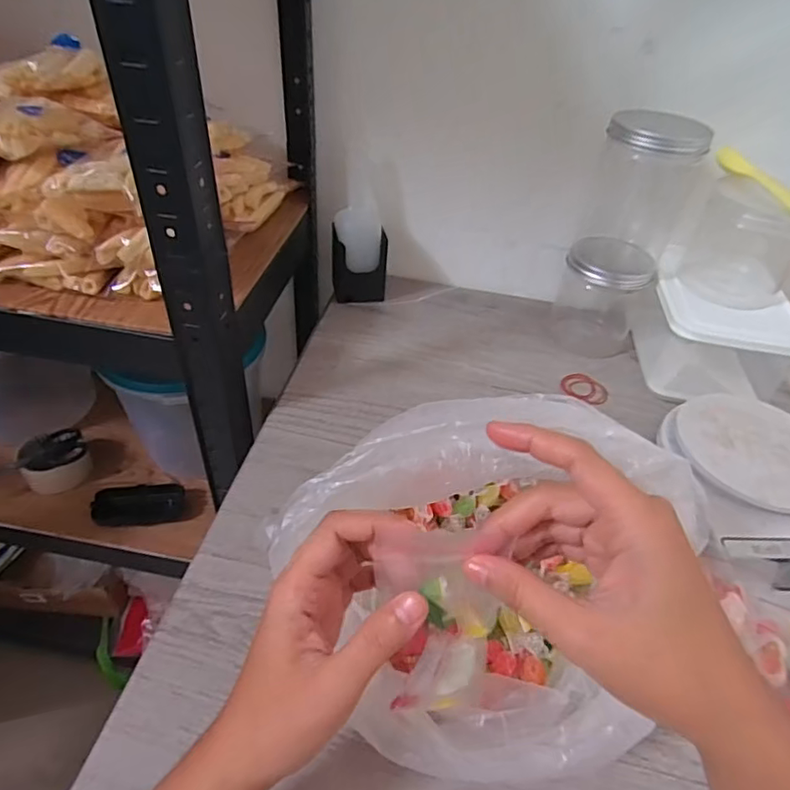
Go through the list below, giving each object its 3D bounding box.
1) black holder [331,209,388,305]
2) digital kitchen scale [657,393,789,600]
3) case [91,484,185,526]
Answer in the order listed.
[{"bbox_3d":[-0.042,-0.163,0.644,0.062,0.098,0.053,-3,42,-7],"label":"black holder"},{"bbox_3d":[0.316,0.076,0.458,0.149,0.030,0.211,3,42,-1],"label":"digital kitchen scale"},{"bbox_3d":[-0.340,0.147,0.739,0.111,0.041,0.047,-5,43,-12],"label":"case"}]

